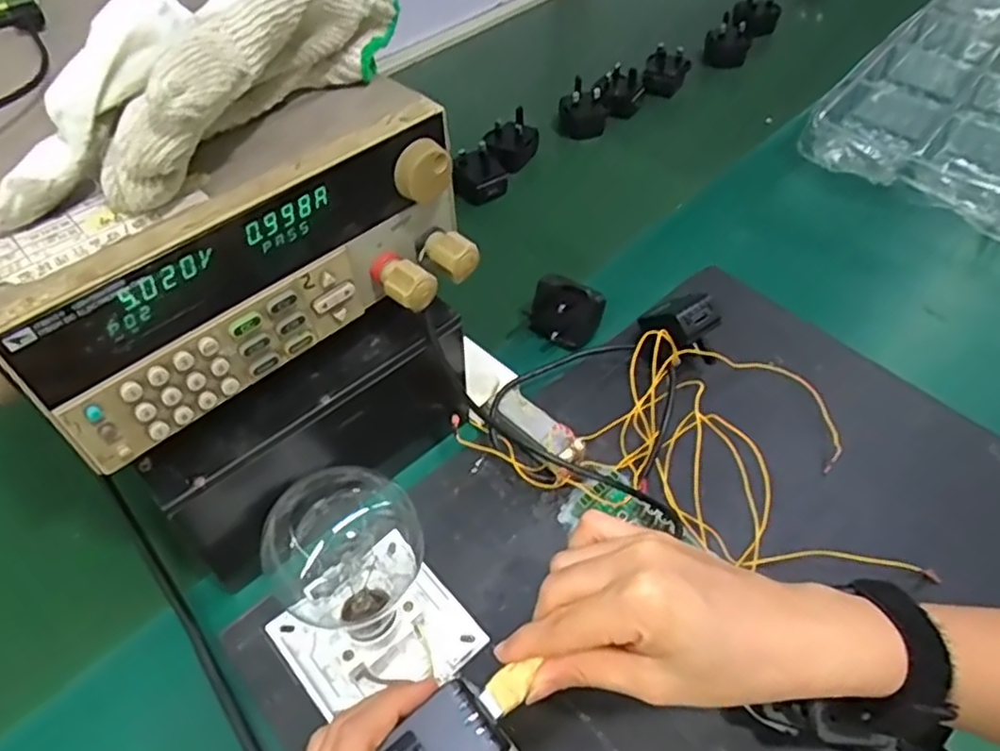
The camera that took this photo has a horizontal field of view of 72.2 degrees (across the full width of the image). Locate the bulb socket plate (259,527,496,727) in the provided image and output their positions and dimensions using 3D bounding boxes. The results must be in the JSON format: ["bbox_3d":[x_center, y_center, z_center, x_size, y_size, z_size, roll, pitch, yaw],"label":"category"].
[{"bbox_3d":[-0.067,0.133,0.365,0.089,0.032,0.085,-35,58,-24],"label":"bulb socket plate"}]

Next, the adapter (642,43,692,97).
[{"bbox_3d":[0.184,-0.338,0.755,0.044,0.040,0.046,17,53,16],"label":"adapter"}]

